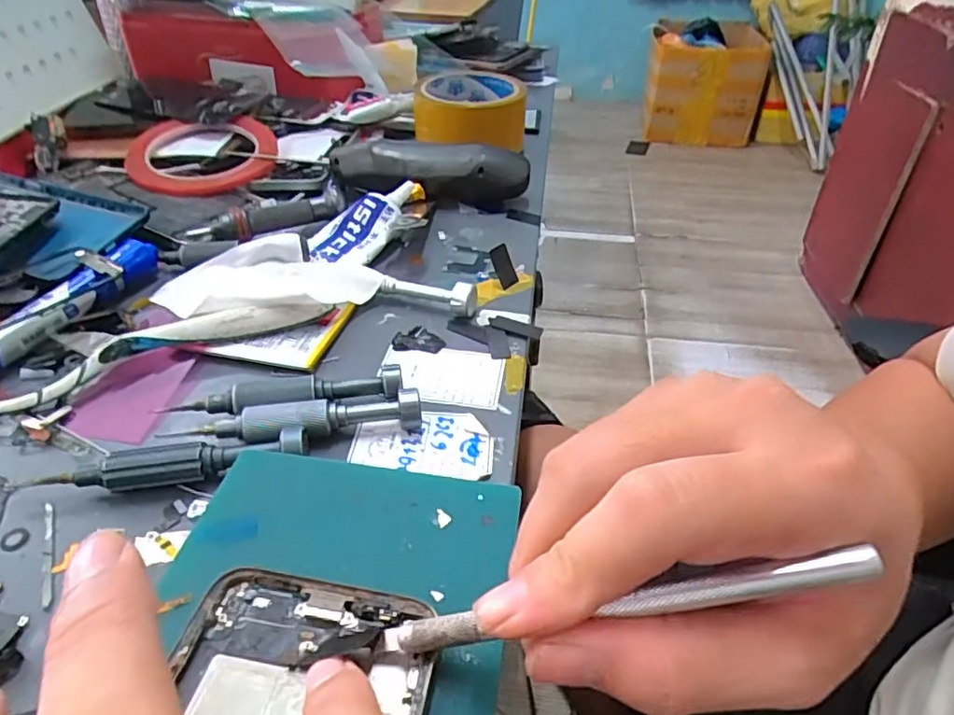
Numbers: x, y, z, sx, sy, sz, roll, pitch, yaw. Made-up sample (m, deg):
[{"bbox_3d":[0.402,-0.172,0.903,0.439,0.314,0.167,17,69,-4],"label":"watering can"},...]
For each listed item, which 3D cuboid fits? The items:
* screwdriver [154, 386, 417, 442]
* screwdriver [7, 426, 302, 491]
[{"bbox_3d":[-0.075,0.028,0.248,0.102,0.016,0.017,-6,38,-9],"label":"screwdriver"},{"bbox_3d":[-0.117,0.044,0.229,0.101,0.017,0.012,-8,38,-11],"label":"screwdriver"}]

